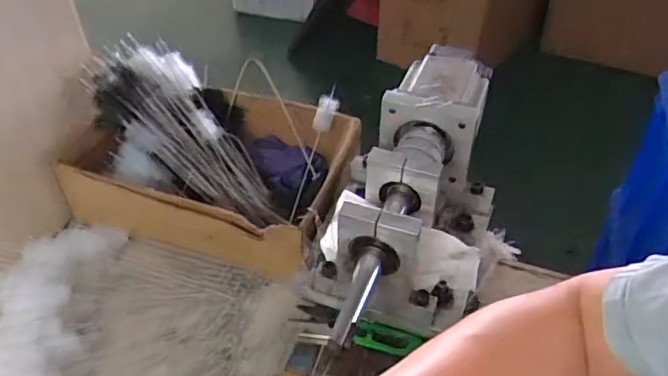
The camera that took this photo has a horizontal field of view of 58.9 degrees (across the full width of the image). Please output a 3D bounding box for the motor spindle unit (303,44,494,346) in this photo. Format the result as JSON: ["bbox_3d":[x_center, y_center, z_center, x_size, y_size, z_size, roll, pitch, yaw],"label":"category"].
[{"bbox_3d":[0.065,0.015,0.518,0.138,0.130,0.324,13,43,14],"label":"motor spindle unit"}]

